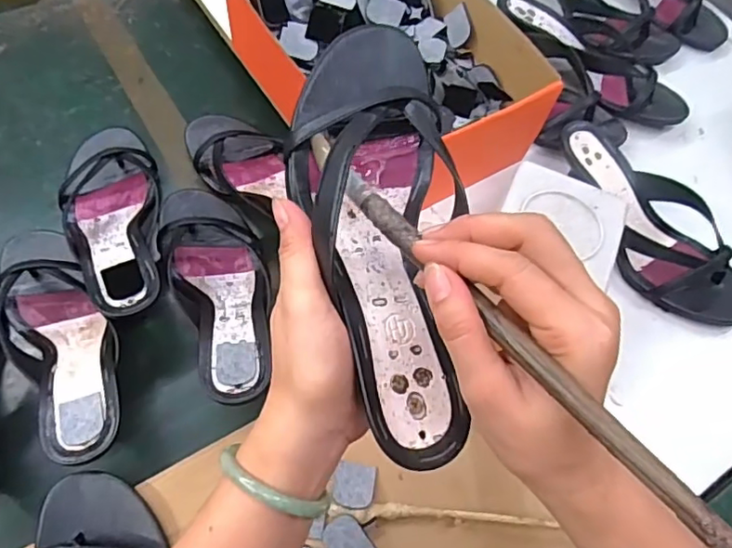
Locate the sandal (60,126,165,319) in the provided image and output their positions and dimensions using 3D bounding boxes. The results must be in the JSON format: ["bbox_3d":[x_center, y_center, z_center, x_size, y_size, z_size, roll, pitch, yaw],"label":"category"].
[{"bbox_3d":[-0.237,-0.054,0.546,0.091,0.051,0.240,-15,51,-12],"label":"sandal"}]

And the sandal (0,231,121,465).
[{"bbox_3d":[-0.253,0.045,0.488,0.080,0.053,0.246,-27,53,-17],"label":"sandal"}]

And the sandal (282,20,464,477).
[{"bbox_3d":[0.007,-0.026,0.309,0.086,0.059,0.237,-4,72,-6],"label":"sandal"}]

